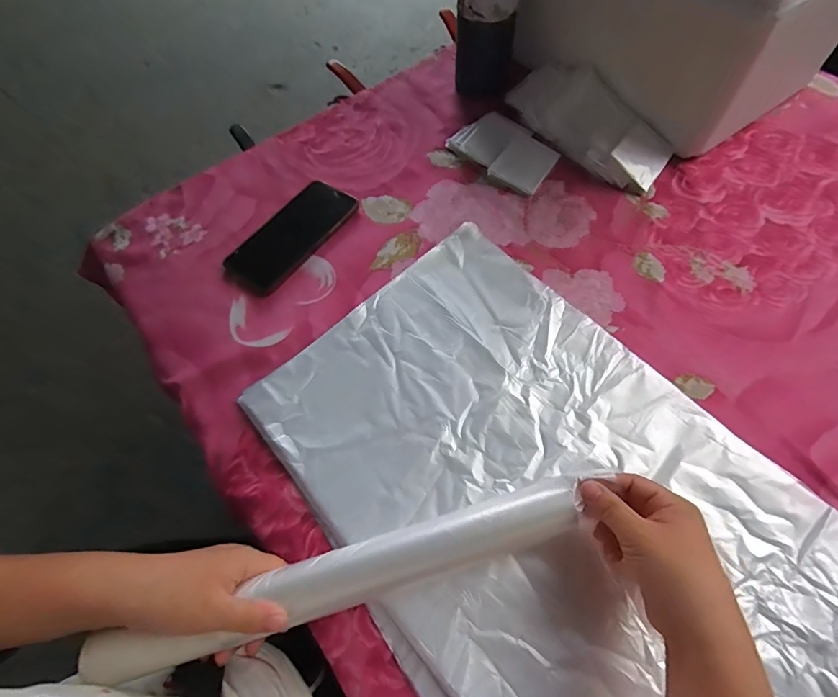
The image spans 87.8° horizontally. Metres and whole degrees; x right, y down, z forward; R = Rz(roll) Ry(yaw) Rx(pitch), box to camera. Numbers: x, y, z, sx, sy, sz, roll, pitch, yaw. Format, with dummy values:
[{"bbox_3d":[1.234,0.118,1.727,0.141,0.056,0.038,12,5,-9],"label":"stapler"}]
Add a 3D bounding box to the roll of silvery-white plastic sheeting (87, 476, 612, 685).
[{"bbox_3d":[-0.049,0.165,0.318,0.353,0.031,0.040,-18,62,-6],"label":"roll of silvery-white plastic sheeting"}]

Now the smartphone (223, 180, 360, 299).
[{"bbox_3d":[-0.154,-0.136,0.518,0.082,0.013,0.170,32,68,19],"label":"smartphone"}]

